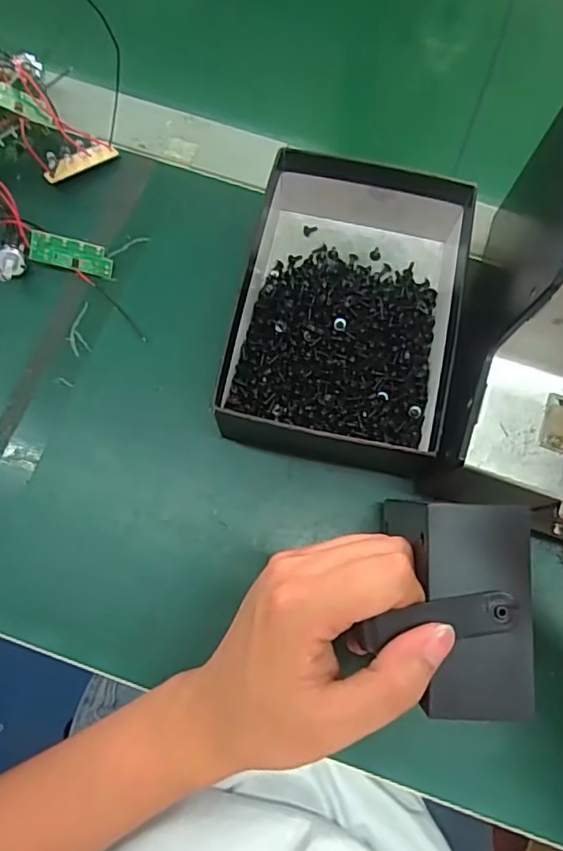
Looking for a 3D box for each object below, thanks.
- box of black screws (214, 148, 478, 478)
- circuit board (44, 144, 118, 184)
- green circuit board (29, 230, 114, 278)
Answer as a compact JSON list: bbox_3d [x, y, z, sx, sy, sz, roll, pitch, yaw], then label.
[{"bbox_3d":[0.038,-0.071,0.320,0.120,0.048,0.182,12,75,2],"label":"box of black screws"},{"bbox_3d":[-0.129,-0.169,0.360,0.048,0.004,0.011,-35,103,-20],"label":"circuit board"},{"bbox_3d":[-0.126,-0.103,0.339,0.048,0.004,0.017,11,103,-8],"label":"green circuit board"}]

